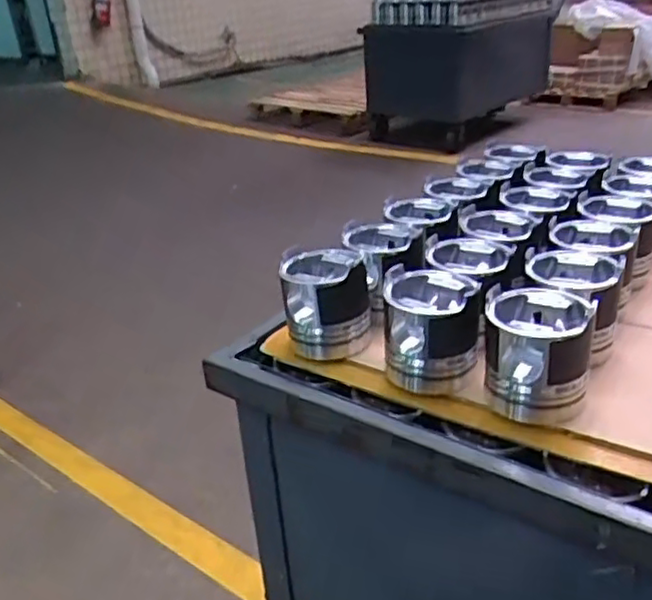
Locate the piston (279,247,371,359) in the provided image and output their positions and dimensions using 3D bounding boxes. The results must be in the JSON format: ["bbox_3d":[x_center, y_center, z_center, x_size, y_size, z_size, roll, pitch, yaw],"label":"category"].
[{"bbox_3d":[0.001,0.002,0.800,0.100,0.100,0.101,-2,28,3],"label":"piston"}]

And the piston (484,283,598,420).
[{"bbox_3d":[0.207,0.049,0.671,0.095,0.102,0.098,5,29,16],"label":"piston"}]

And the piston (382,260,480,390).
[{"bbox_3d":[0.112,0.032,0.721,0.098,0.100,0.103,2,28,12],"label":"piston"}]

